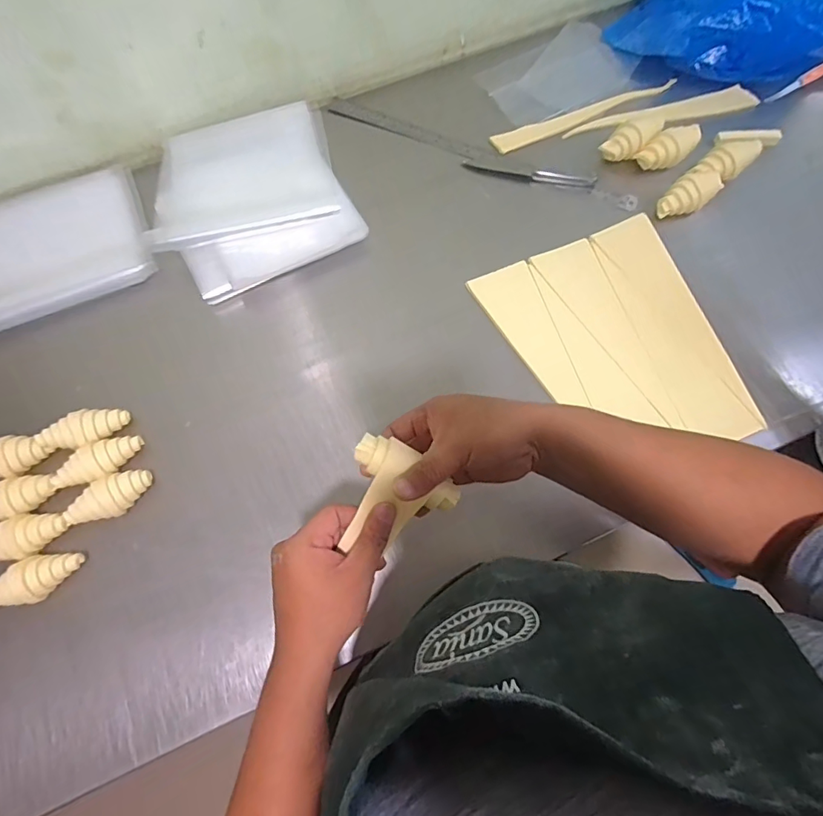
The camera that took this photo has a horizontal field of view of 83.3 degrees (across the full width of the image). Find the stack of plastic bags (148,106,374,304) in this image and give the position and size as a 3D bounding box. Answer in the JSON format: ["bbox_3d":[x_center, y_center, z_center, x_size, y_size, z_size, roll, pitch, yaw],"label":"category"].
[{"bbox_3d":[-0.242,-0.313,0.687,0.280,0.045,0.302,-21,71,-6],"label":"stack of plastic bags"}]

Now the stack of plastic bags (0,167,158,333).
[{"bbox_3d":[-0.524,-0.241,0.678,0.255,0.033,0.223,-26,72,-8],"label":"stack of plastic bags"}]

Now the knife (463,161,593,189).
[{"bbox_3d":[0.182,-0.360,0.718,0.203,0.011,0.020,11,71,5],"label":"knife"}]

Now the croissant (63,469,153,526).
[{"bbox_3d":[-0.353,0.107,0.545,0.098,0.044,0.044,-30,72,-9],"label":"croissant"}]

